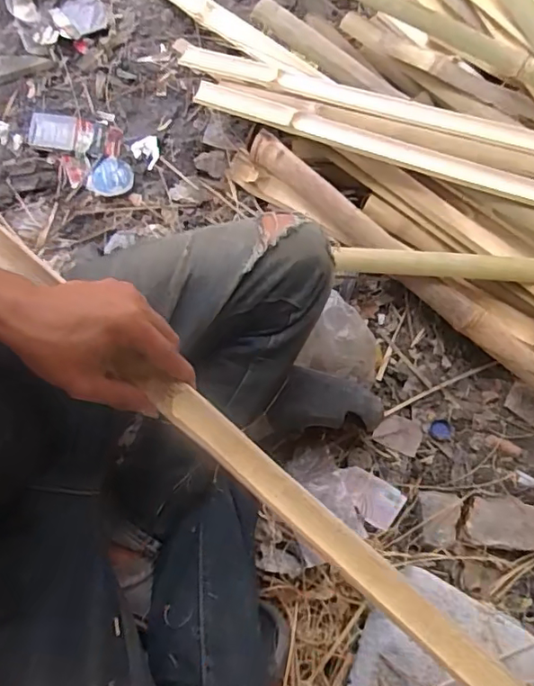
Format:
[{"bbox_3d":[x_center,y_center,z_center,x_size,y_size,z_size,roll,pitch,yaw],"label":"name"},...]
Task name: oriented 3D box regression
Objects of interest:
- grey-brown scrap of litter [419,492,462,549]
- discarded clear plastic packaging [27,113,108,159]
[{"bbox_3d":[0.236,0.241,0.746,0.054,0.018,0.070,12,76,2],"label":"grey-brown scrap of litter"},{"bbox_3d":[-0.318,-0.332,0.870,0.117,0.020,0.060,5,75,0],"label":"discarded clear plastic packaging"}]

